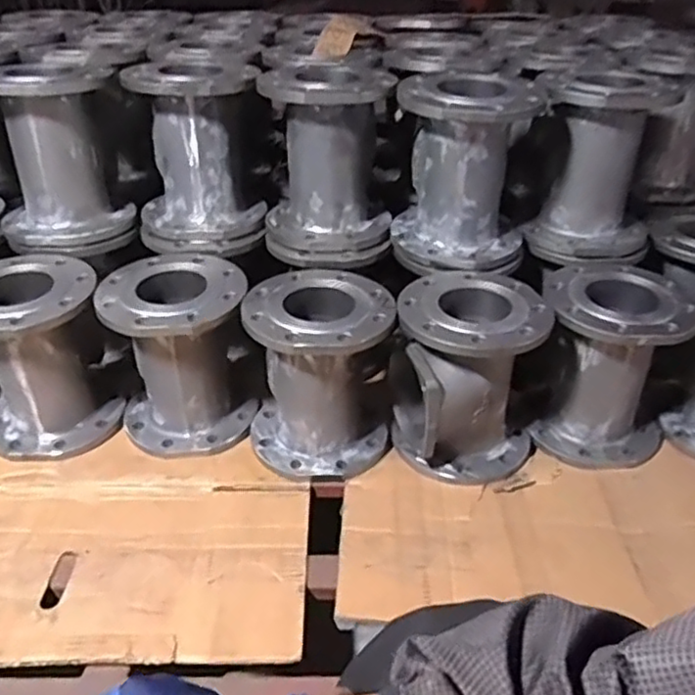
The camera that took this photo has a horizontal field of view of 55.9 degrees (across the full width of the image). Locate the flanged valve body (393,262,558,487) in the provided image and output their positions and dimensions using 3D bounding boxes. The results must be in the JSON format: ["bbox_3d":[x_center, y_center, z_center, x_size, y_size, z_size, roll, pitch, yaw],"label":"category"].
[{"bbox_3d":[0.179,0.041,1.000,0.216,0.249,0.208,2,33,1],"label":"flanged valve body"}]

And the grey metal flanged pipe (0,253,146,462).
[{"bbox_3d":[-0.476,0.014,1.021,0.218,0.262,0.214,-16,37,-24],"label":"grey metal flanged pipe"}]

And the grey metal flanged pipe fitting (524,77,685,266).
[{"bbox_3d":[0.410,-0.283,1.055,0.166,0.264,0.159,23,39,30],"label":"grey metal flanged pipe fitting"}]

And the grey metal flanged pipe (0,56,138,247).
[{"bbox_3d":[-0.476,-0.322,1.070,0.201,0.249,0.184,-12,36,-20],"label":"grey metal flanged pipe"}]

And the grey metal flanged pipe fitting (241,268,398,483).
[{"bbox_3d":[-0.043,0.039,0.996,0.210,0.250,0.200,-1,33,-3],"label":"grey metal flanged pipe fitting"}]

